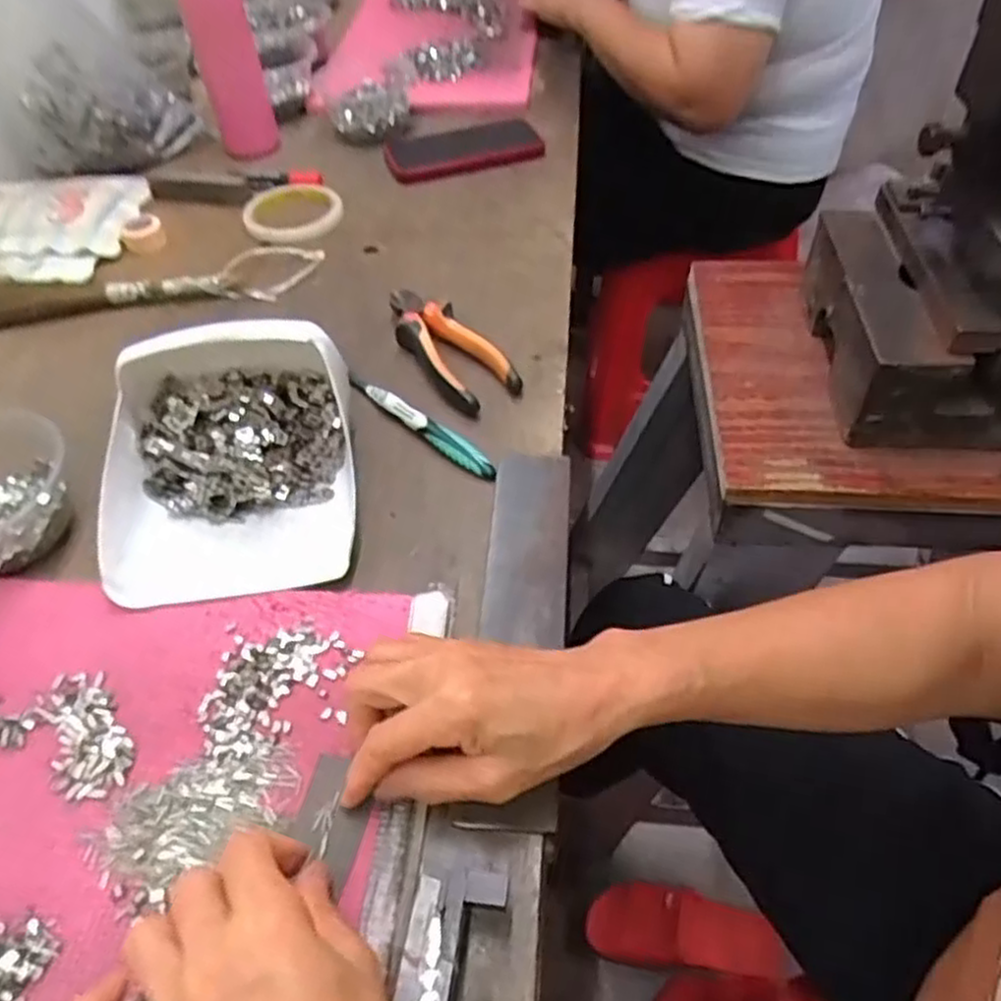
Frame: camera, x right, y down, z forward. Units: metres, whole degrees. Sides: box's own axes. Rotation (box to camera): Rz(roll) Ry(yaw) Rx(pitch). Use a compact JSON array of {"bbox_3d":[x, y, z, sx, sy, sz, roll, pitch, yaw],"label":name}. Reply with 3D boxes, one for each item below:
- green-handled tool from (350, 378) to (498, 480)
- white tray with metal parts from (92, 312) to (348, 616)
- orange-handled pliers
[{"bbox_3d":[-0.060,-0.056,0.549,0.147,0.019,0.012,36,58,27],"label":"green-handled tool"},{"bbox_3d":[-0.176,-0.037,0.484,0.158,0.079,0.178,-8,49,-4],"label":"white tray with metal parts"},{"bbox_3d":[-0.044,-0.122,0.598,0.052,0.023,0.143,-26,54,-21],"label":"orange-handled pliers"}]

